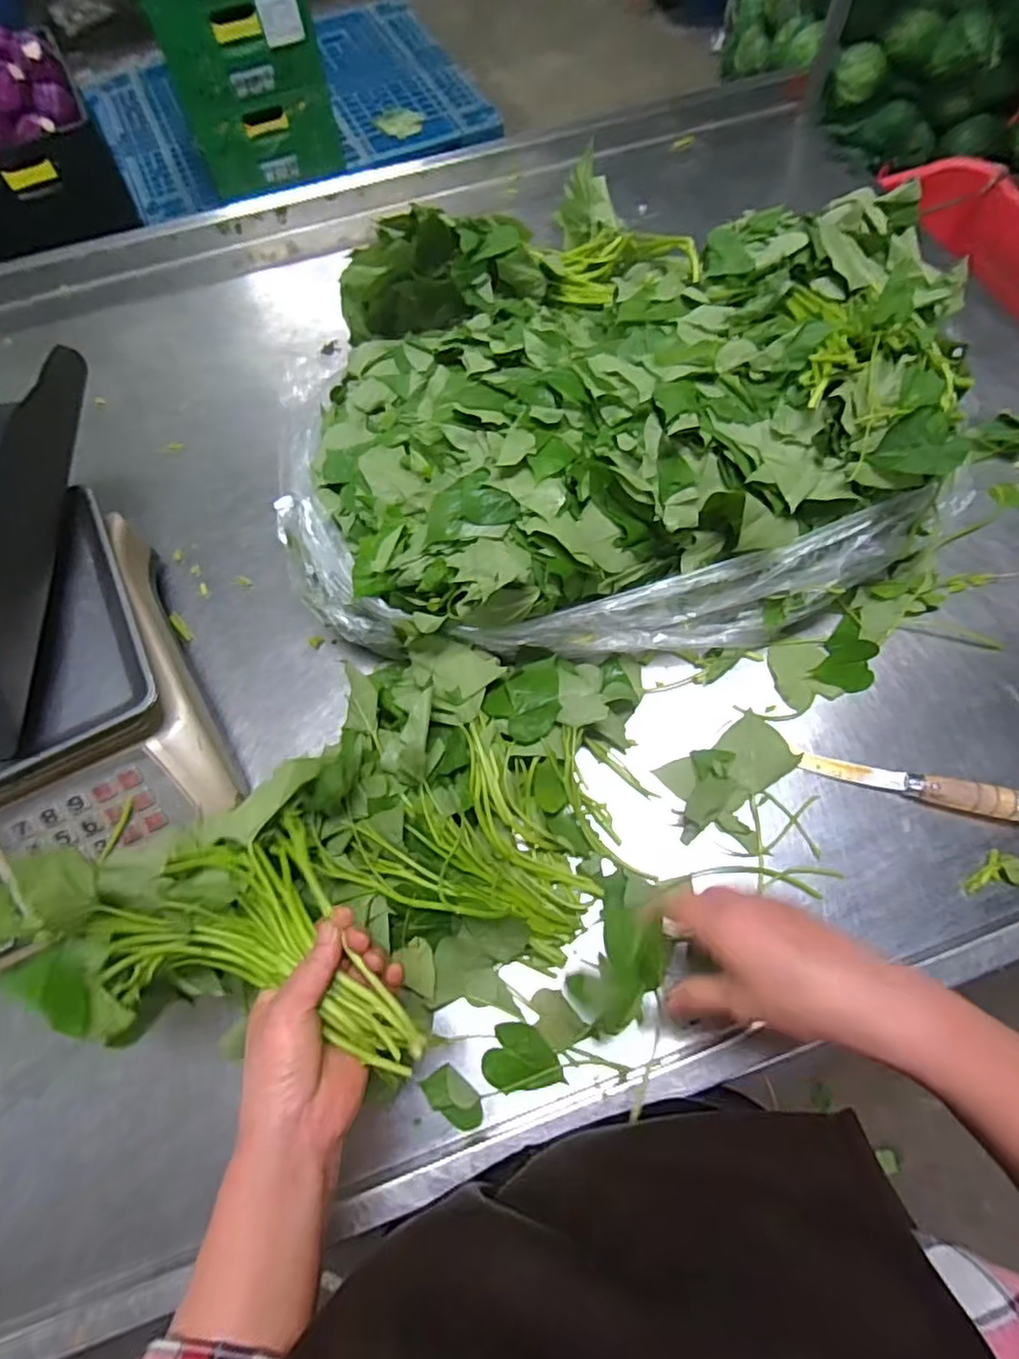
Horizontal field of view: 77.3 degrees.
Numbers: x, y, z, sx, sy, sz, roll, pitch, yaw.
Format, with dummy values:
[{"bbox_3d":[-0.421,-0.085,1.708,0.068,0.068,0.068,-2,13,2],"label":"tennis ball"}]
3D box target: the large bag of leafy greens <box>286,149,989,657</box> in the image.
[{"bbox_3d":[0.092,-0.269,0.613,0.642,0.184,0.473,-6,67,0],"label":"large bag of leafy greens"}]

